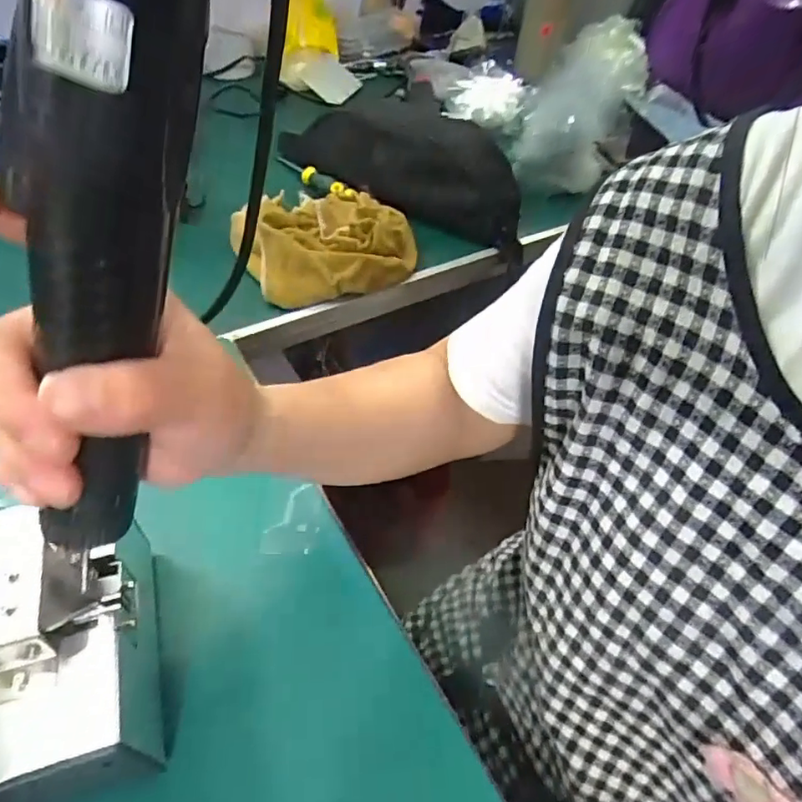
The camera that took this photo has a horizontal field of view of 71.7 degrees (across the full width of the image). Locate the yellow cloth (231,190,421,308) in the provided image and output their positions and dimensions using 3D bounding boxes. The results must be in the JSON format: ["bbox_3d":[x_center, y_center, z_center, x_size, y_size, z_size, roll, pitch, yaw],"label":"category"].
[{"bbox_3d":[-0.069,-0.155,0.531,0.170,0.054,0.119,-12,53,-17],"label":"yellow cloth"}]

